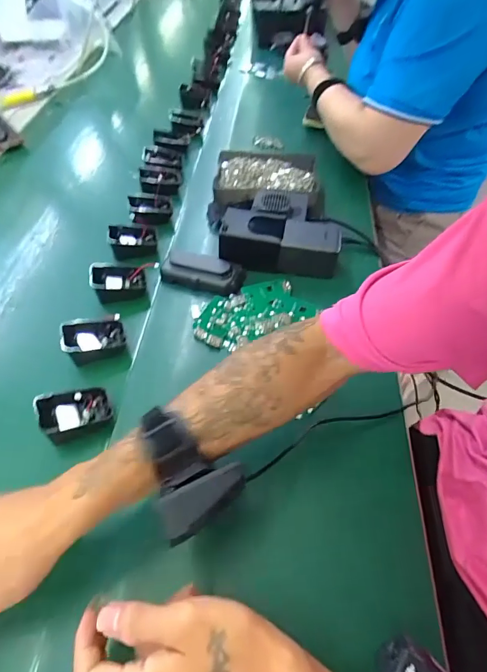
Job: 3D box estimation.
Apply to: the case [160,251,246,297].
[{"bbox_3d":[-0.054,-0.088,0.542,0.105,0.028,0.047,12,52,13],"label":"case"}]

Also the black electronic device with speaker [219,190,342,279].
[{"bbox_3d":[0.051,-0.152,0.570,0.154,0.056,0.129,2,51,5],"label":"black electronic device with speaker"}]

